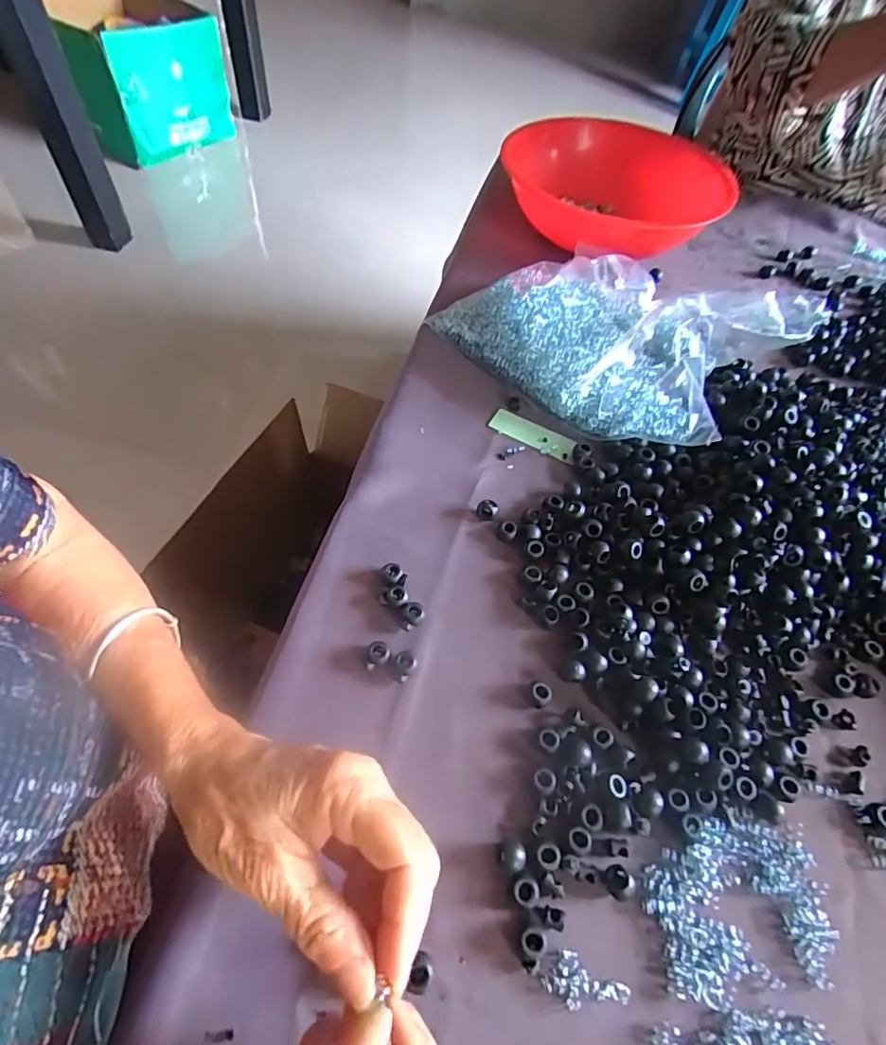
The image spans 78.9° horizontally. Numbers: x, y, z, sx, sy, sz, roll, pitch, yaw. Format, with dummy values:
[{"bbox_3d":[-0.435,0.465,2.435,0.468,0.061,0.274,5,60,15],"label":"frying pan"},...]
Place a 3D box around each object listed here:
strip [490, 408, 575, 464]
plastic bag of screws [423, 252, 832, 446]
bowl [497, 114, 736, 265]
[{"bbox_3d":[0.076,-0.074,0.456,0.077,0.005,0.027,30,59,13],"label":"strip"},{"bbox_3d":[0.153,-0.182,0.482,0.267,0.083,0.197,40,62,21],"label":"plastic bag of screws"},{"bbox_3d":[0.187,-0.362,0.605,0.229,0.081,0.209,1,56,-1],"label":"bowl"}]

